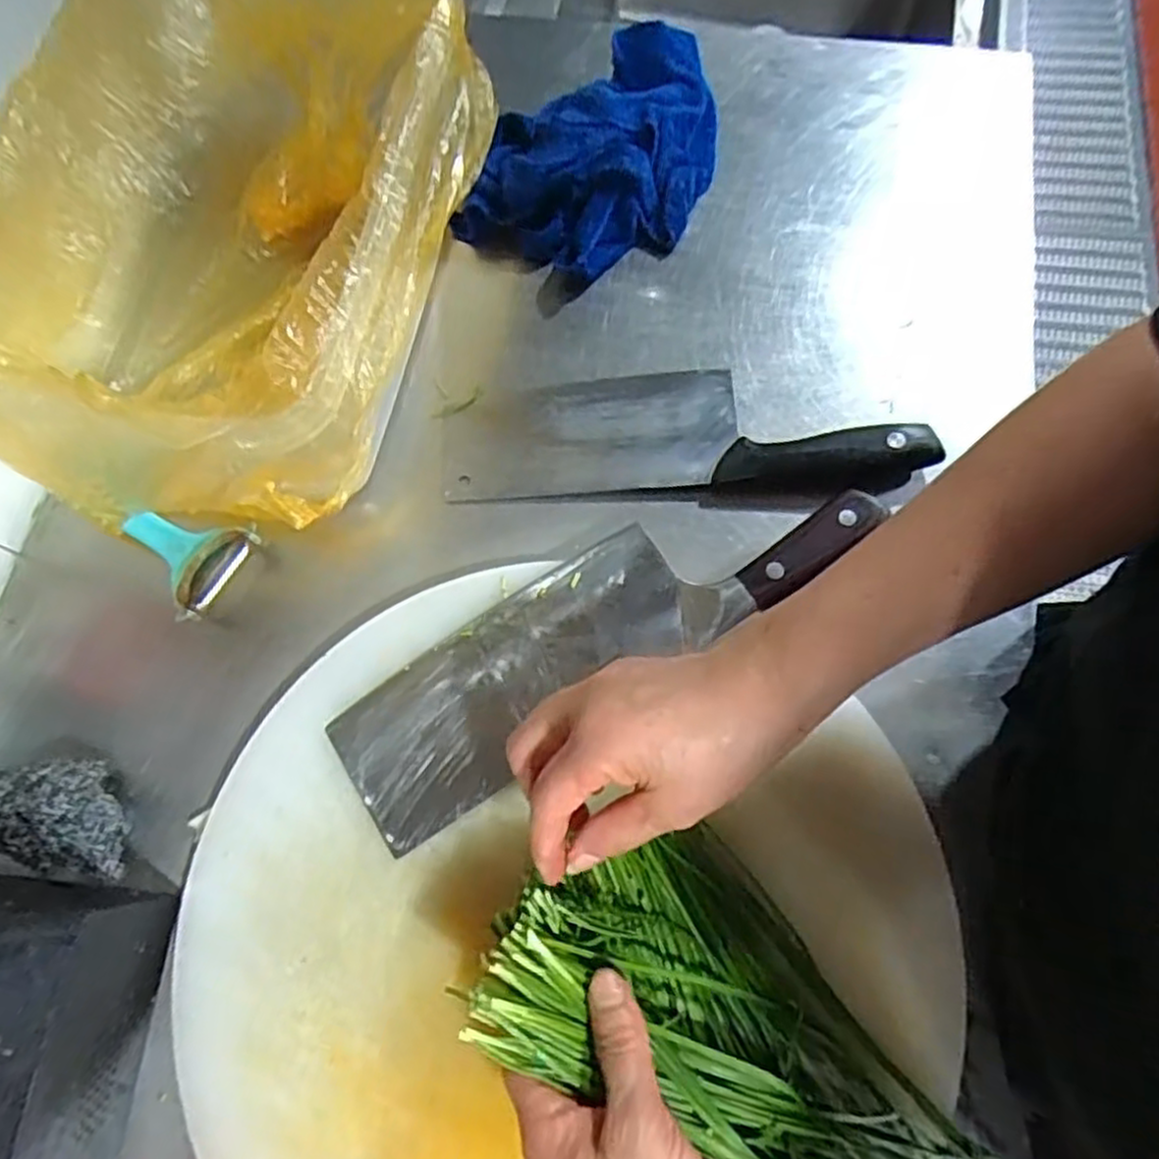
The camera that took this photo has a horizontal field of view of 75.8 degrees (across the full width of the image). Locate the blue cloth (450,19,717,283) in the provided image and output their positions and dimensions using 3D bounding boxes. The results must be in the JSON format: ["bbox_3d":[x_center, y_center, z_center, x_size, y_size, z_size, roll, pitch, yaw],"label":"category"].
[{"bbox_3d":[0.017,-0.299,0.508,0.144,0.052,0.197,24,74,13],"label":"blue cloth"}]

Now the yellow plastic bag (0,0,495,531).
[{"bbox_3d":[-0.203,-0.210,0.450,0.248,0.126,0.359,9,70,5],"label":"yellow plastic bag"}]

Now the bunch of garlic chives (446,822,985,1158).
[{"bbox_3d":[0.085,0.205,0.318,0.259,0.051,0.110,38,74,0],"label":"bunch of garlic chives"}]

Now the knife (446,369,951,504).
[{"bbox_3d":[0.060,-0.092,0.452,0.289,0.030,0.084,0,70,2],"label":"knife"}]

